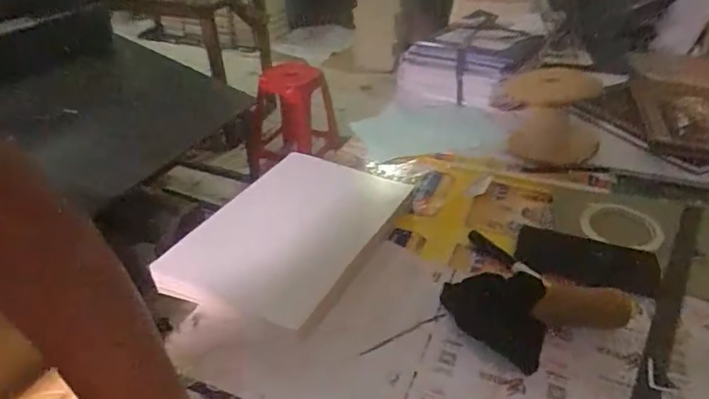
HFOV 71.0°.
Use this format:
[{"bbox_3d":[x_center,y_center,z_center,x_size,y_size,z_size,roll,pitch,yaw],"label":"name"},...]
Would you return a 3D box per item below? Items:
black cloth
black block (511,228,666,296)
[{"bbox_3d":[0.145,0.120,0.530,0.107,0.035,0.107,8,36,12],"label":"black cloth"},{"bbox_3d":[0.286,0.074,0.613,0.162,0.009,0.089,13,37,18],"label":"black block"}]

